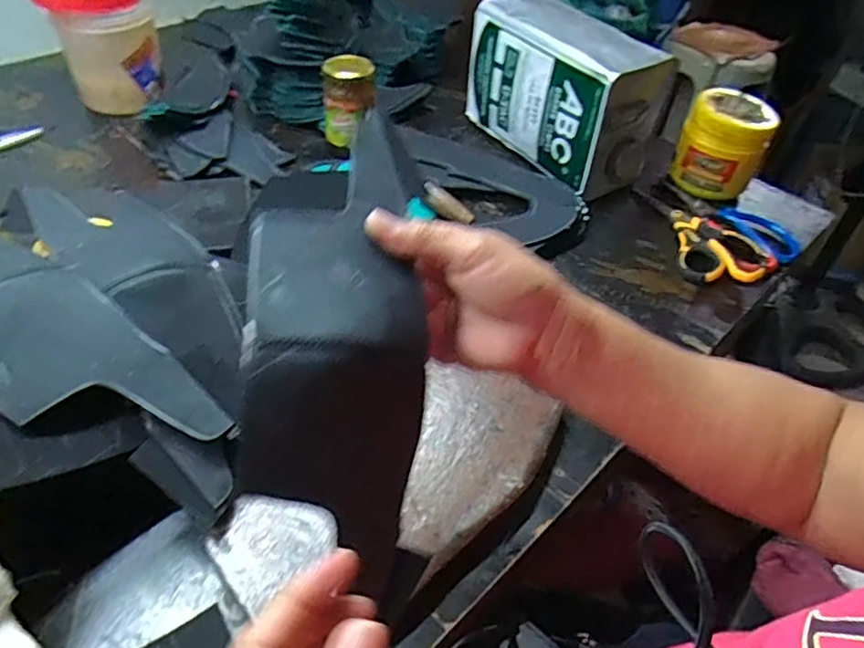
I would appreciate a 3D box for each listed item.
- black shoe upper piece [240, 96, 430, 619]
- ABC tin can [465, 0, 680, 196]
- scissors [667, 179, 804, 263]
[{"bbox_3d":[-0.047,-0.005,0.331,0.082,0.106,0.208,1,45,-3],"label":"black shoe upper piece"},{"bbox_3d":[0.157,-0.289,0.758,0.112,0.161,0.248,-22,51,-24],"label":"ABC tin can"},{"bbox_3d":[0.349,-0.124,0.711,0.071,0.010,0.167,-25,52,-26],"label":"scissors"}]

